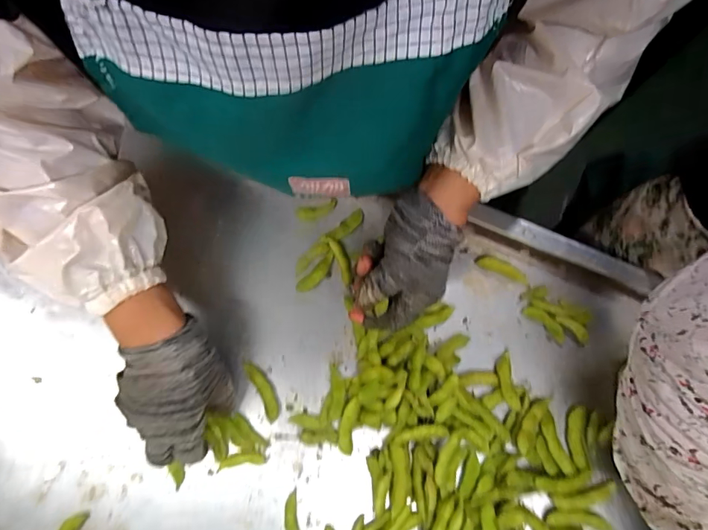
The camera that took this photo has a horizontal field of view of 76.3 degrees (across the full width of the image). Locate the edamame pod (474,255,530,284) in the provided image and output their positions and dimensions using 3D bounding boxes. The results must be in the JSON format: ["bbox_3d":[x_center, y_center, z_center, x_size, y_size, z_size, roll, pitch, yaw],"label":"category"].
[{"bbox_3d":[0.149,0.003,0.451,0.054,0.011,0.014,21,78,4],"label":"edamame pod"}]

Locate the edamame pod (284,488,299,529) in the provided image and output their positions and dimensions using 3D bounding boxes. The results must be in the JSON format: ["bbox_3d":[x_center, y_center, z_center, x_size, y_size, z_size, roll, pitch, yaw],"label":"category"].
[{"bbox_3d":[-0.055,0.234,0.406,0.014,0.005,0.053,-13,78,-3],"label":"edamame pod"}]

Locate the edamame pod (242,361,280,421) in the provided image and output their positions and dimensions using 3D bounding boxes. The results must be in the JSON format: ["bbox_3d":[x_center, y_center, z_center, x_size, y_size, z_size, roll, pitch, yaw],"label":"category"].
[{"bbox_3d":[-0.085,0.117,0.425,0.016,0.005,0.060,-28,79,-6],"label":"edamame pod"}]

